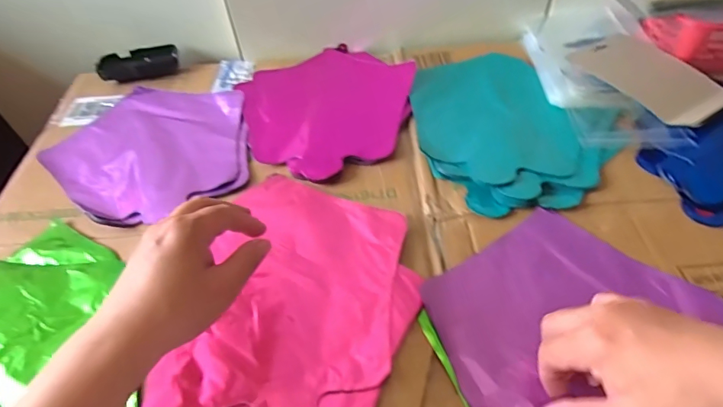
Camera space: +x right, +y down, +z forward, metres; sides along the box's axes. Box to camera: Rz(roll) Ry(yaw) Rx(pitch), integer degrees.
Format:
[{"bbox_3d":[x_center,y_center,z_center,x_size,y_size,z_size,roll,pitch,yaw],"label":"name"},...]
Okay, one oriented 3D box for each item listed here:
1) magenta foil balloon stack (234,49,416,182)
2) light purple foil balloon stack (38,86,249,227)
[{"bbox_3d":[-0.037,-0.126,0.544,0.208,0.014,0.232,-14,50,-8],"label":"magenta foil balloon stack"},{"bbox_3d":[-0.247,-0.065,0.523,0.241,0.012,0.223,4,50,7],"label":"light purple foil balloon stack"}]

